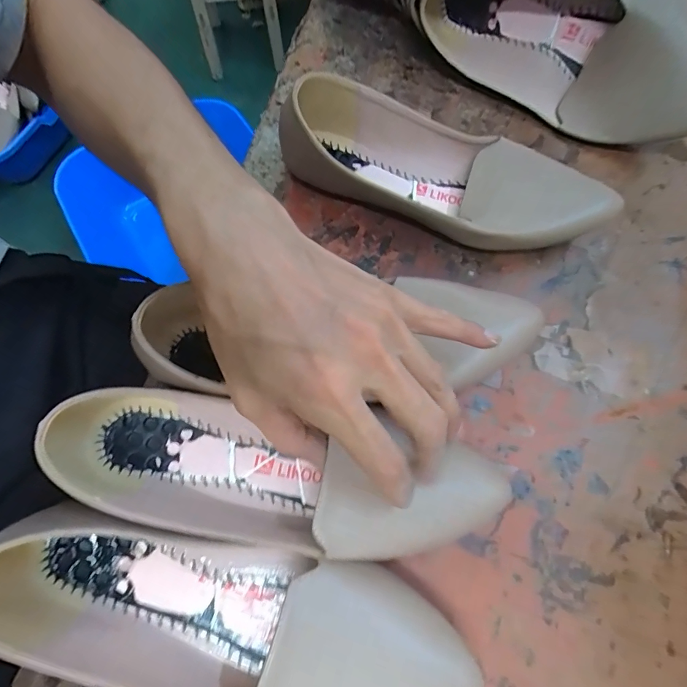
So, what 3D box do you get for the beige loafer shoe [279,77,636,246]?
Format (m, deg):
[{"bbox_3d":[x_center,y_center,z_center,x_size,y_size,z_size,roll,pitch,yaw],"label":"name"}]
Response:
[{"bbox_3d":[0.077,-0.132,0.303,0.254,0.080,0.092,18,72,5],"label":"beige loafer shoe"}]

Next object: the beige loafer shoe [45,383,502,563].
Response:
[{"bbox_3d":[-0.050,0.072,0.222,0.282,0.083,0.075,9,70,7],"label":"beige loafer shoe"}]

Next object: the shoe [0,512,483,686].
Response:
[{"bbox_3d":[-0.065,0.148,0.207,0.272,0.080,0.079,11,71,3],"label":"shoe"}]

